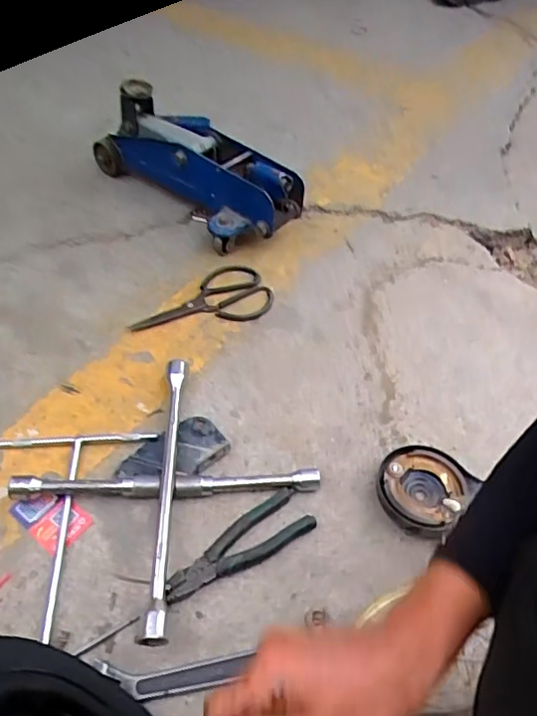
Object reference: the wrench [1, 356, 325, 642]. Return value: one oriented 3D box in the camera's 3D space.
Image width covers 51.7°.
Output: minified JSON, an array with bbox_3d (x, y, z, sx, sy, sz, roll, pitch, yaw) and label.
[{"bbox_3d":[-0.116,0.146,0.641,0.243,0.047,0.256,37,57,24],"label":"wrench"}]

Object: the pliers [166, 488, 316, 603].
[{"bbox_3d":[-0.033,0.210,0.612,0.174,0.025,0.054,-26,57,-23],"label":"pliers"}]

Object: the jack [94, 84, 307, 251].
[{"bbox_3d":[-0.127,-0.318,0.935,0.368,0.178,0.132,33,56,26],"label":"jack"}]

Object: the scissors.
[{"bbox_3d":[-0.105,-0.087,0.848,0.219,0.015,0.108,-16,57,-16],"label":"scissors"}]

